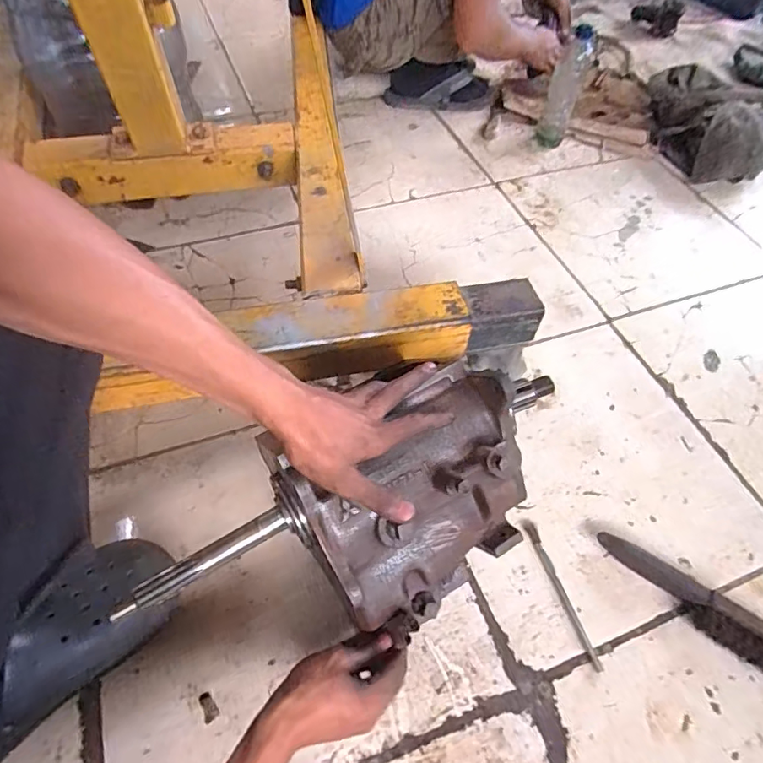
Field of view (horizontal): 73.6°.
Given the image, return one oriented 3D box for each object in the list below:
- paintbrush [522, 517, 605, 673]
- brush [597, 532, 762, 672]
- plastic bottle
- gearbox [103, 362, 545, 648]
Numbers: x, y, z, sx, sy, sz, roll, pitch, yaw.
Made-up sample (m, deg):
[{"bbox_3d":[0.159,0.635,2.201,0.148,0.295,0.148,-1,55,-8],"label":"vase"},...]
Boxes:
[{"bbox_3d":[0.207,0.240,0.587,0.012,0.007,0.170,-13,57,-12],"label":"paintbrush"},{"bbox_3d":[0.355,0.248,0.573,0.233,0.034,0.046,34,60,19],"label":"brush"},{"bbox_3d":[0.384,-0.612,1.074,0.064,0.219,0.059,15,55,8],"label":"plastic bottle"},{"bbox_3d":[-0.011,0.132,0.457,0.386,0.164,0.152,-28,61,-21],"label":"gearbox"}]

